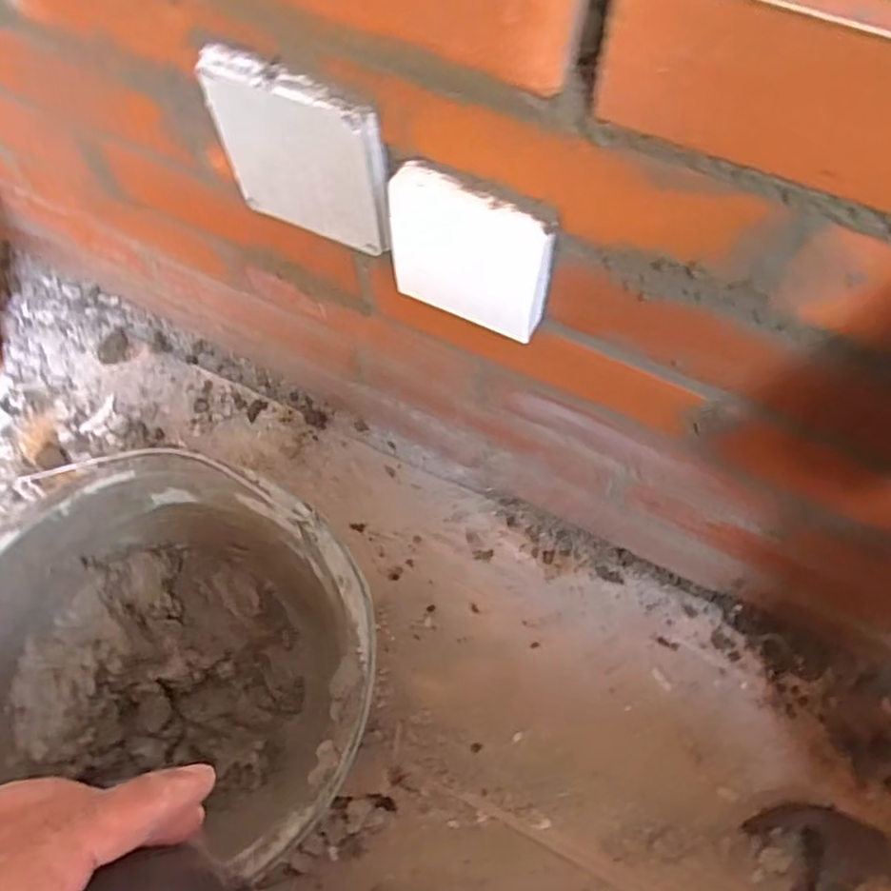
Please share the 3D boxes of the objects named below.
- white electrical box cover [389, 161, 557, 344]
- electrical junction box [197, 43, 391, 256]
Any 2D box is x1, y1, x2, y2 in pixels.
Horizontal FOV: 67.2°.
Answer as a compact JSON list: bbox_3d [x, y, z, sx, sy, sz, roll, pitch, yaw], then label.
[{"bbox_3d":[0.014,-0.104,0.367,0.087,0.080,0.025,25,68,12],"label":"white electrical box cover"},{"bbox_3d":[-0.080,-0.161,0.379,0.106,0.098,0.013,24,68,11],"label":"electrical junction box"}]

